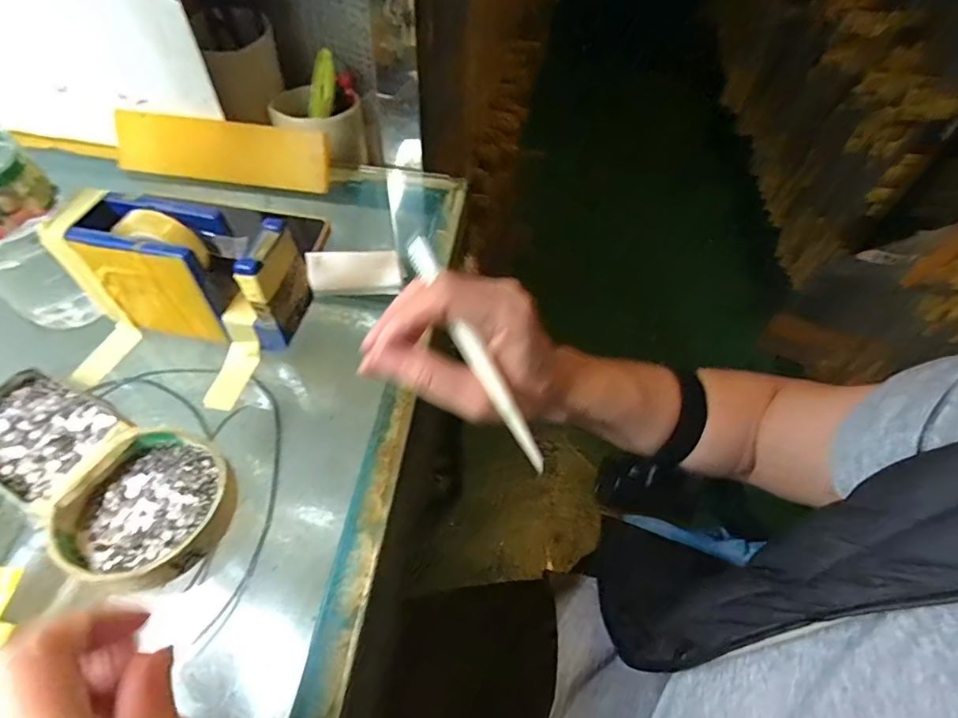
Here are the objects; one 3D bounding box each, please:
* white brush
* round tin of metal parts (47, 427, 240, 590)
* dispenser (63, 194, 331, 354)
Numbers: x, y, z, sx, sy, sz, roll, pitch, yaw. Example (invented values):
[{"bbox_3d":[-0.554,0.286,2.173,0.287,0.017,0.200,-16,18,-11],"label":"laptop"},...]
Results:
[{"bbox_3d":[-0.001,-0.002,0.255,0.011,0.006,0.134,-30,91,-22],"label":"white brush"},{"bbox_3d":[-0.173,0.077,0.262,0.078,0.018,0.079,1,54,-2],"label":"round tin of metal parts"},{"bbox_3d":[-0.174,-0.053,0.318,0.139,0.080,0.050,8,54,3],"label":"dispenser"}]

